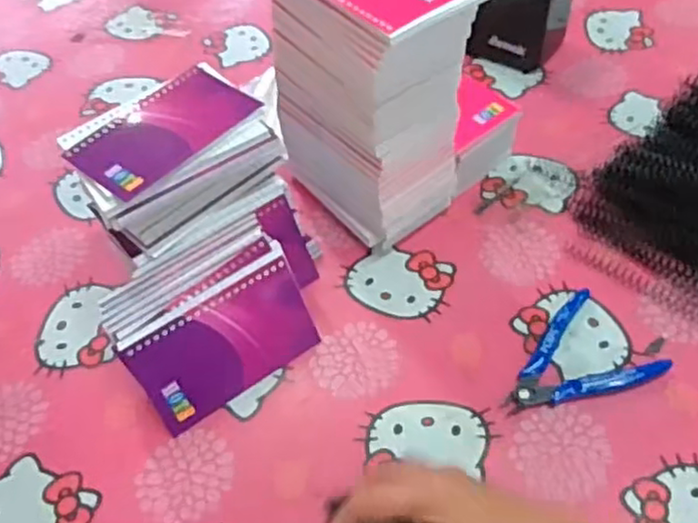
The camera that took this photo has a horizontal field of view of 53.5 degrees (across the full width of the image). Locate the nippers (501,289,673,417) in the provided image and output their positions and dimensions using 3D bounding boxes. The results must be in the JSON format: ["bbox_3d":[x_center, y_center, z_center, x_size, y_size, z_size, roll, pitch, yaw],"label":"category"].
[{"bbox_3d":[0.163,0.076,0.504,0.115,0.013,0.084,-31,54,-20],"label":"nippers"}]

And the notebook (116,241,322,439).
[{"bbox_3d":[-0.088,0.058,0.500,0.130,0.083,0.006,-33,26,-19],"label":"notebook"}]

